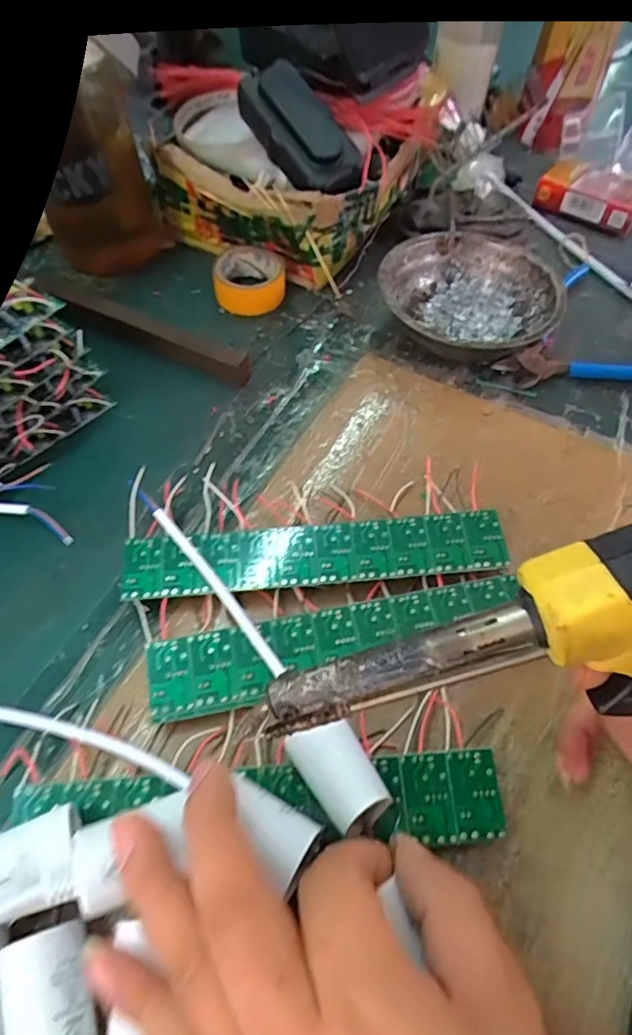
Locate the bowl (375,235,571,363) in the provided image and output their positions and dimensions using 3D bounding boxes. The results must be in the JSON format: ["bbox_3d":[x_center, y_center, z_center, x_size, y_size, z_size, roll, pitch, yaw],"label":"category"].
[{"bbox_3d":[0.108,-0.155,0.411,0.125,0.041,0.125,1,57,-1],"label":"bowl"}]

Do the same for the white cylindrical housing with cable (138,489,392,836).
[{"bbox_3d":[-0.035,0.051,0.263,0.026,0.033,0.194,-30,63,-19],"label":"white cylindrical housing with cable"}]

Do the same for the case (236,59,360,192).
[{"bbox_3d":[-0.008,-0.281,0.410,0.050,0.031,0.107,-36,84,-21],"label":"case"}]

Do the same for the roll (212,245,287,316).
[{"bbox_3d":[-0.051,-0.184,0.436,0.054,0.026,0.053,1,57,-1],"label":"roll"}]

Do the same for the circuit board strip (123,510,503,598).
[{"bbox_3d":[0.000,0.022,0.307,0.199,0.020,0.035,-4,58,-4],"label":"circuit board strip"}]

